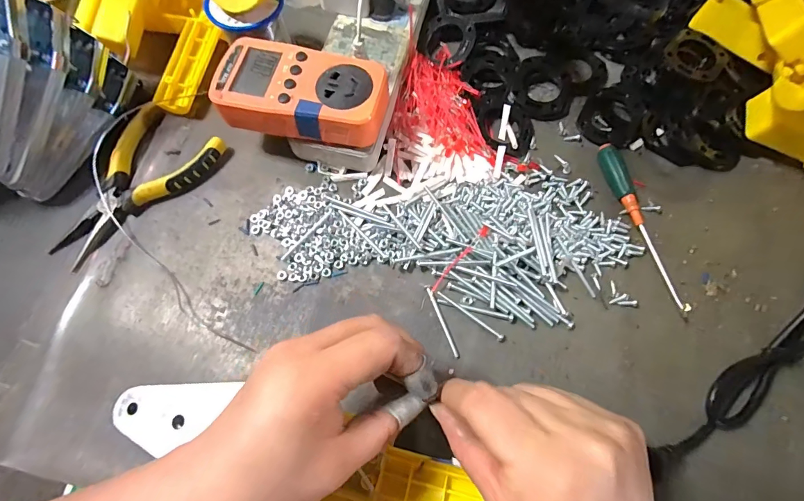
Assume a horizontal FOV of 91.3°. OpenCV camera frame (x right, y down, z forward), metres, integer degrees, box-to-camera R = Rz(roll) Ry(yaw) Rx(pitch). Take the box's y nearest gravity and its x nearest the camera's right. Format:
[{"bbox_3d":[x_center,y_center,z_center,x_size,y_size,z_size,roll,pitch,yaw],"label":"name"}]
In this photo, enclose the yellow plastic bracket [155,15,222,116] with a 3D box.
[{"bbox_3d":[-0.203,-0.179,0.373,0.029,0.013,0.108,6,71,2],"label":"yellow plastic bracket"}]

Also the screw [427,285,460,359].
[{"bbox_3d":[0.031,0.052,0.292,0.005,0.004,0.056,-20,72,-6],"label":"screw"}]

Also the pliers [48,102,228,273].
[{"bbox_3d":[-0.228,-0.053,0.330,0.085,0.014,0.146,29,74,10],"label":"pliers"}]

